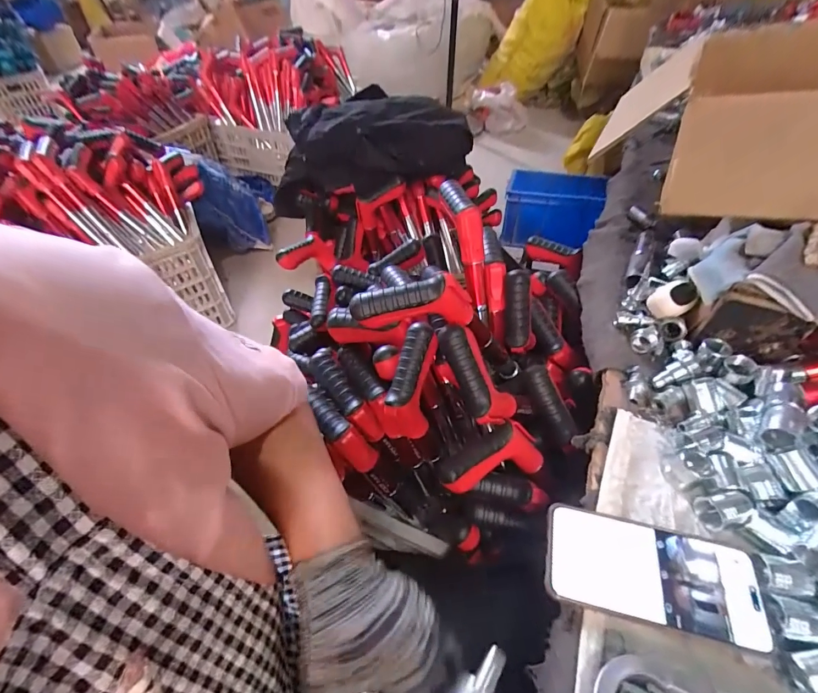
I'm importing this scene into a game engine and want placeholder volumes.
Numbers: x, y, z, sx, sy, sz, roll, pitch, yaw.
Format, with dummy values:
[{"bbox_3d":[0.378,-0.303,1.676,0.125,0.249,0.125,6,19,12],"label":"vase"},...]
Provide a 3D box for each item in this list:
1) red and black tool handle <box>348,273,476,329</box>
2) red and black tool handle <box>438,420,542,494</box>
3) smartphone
[{"bbox_3d":[0.005,-0.047,0.432,0.131,0.056,0.024,-8,48,-6],"label":"red and black tool handle"},{"bbox_3d":[0.094,0.131,0.472,0.129,0.058,0.050,-16,50,-13],"label":"red and black tool handle"},{"bbox_3d":[0.193,0.180,0.325,0.156,0.006,0.075,10,49,10],"label":"smartphone"}]

